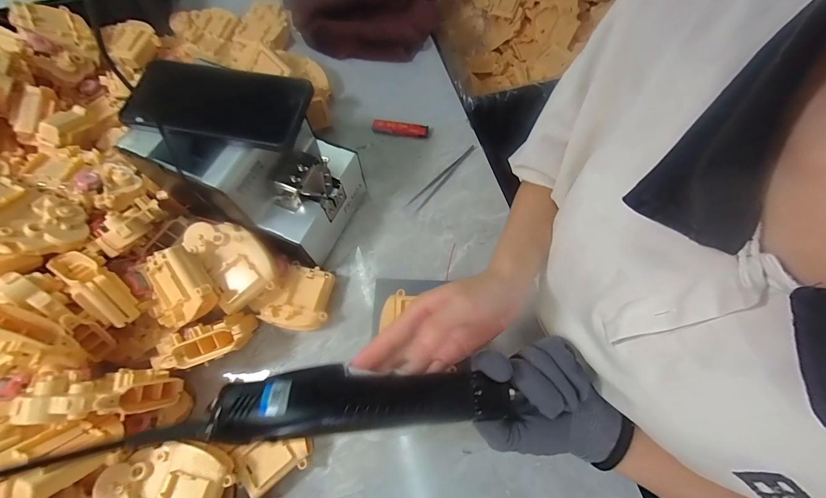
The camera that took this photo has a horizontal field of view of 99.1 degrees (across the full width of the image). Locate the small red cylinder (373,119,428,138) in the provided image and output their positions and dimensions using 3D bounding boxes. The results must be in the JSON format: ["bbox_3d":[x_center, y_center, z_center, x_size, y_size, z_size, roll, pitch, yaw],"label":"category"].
[{"bbox_3d":[-0.018,-0.170,0.502,0.079,0.015,0.018,9,68,5],"label":"small red cylinder"}]

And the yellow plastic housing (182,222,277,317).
[{"bbox_3d":[-0.188,0.012,0.378,0.063,0.041,0.094,-32,72,-11],"label":"yellow plastic housing"}]

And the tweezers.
[{"bbox_3d":[0.043,-0.095,0.471,0.126,0.005,0.018,-43,73,-14],"label":"tweezers"}]

